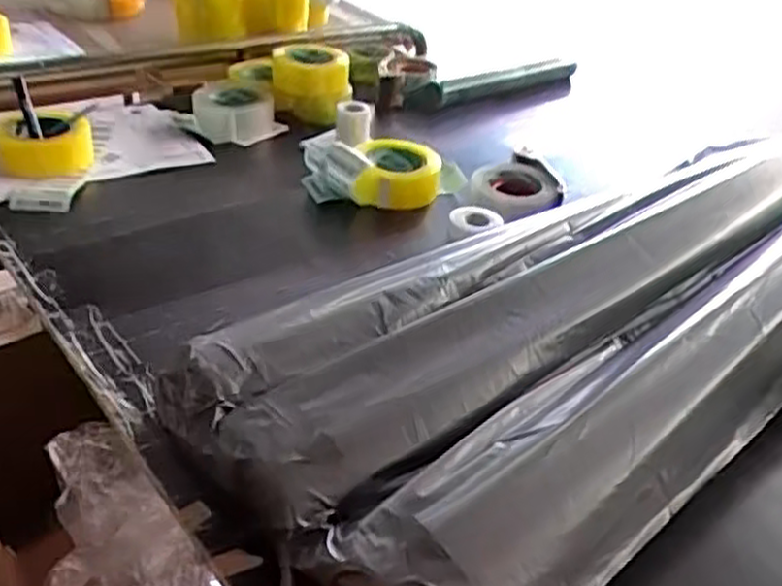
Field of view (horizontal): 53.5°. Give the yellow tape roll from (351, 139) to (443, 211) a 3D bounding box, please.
[{"bbox_3d":[0.011,-0.168,1.104,0.120,0.062,0.120,5,35,-3],"label":"yellow tape roll"}]

